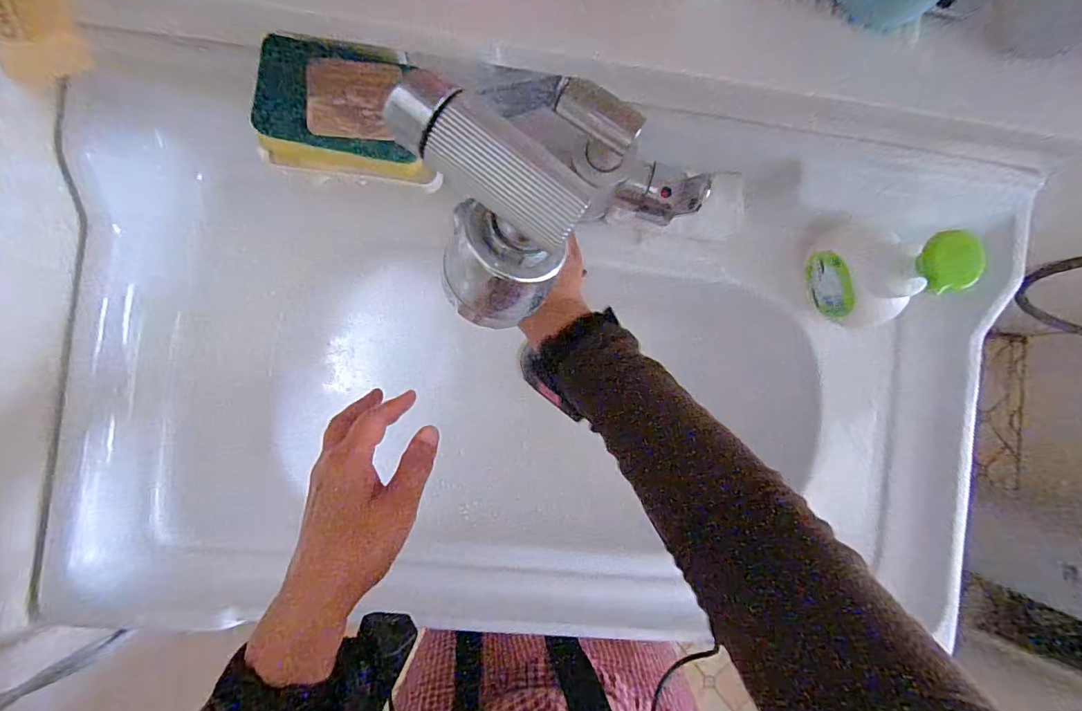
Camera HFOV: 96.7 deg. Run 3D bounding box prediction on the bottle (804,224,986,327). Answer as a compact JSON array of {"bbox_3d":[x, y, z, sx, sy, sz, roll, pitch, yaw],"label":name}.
[{"bbox_3d":[0.295,-0.072,0.420,0.049,0.151,0.090,-17,91,-6],"label":"bottle"}]

